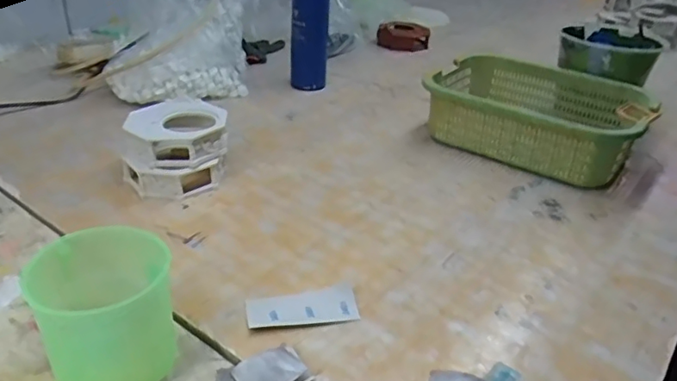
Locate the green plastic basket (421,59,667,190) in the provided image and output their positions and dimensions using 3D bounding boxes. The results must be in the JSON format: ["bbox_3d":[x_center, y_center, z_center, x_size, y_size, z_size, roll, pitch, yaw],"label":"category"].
[{"bbox_3d":[0.286,-0.110,0.828,0.282,0.092,0.230,21,35,27],"label":"green plastic basket"}]

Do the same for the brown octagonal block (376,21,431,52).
[{"bbox_3d":[0.150,-0.357,1.293,0.116,0.041,0.125,7,31,6],"label":"brown octagonal block"}]

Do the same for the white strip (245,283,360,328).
[{"bbox_3d":[-0.032,0.105,0.510,0.097,0.004,0.045,-5,31,-13],"label":"white strip"}]

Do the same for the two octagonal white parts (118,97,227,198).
[{"bbox_3d":[-0.197,-0.053,0.690,0.125,0.082,0.115,-6,32,-15],"label":"two octagonal white parts"}]

